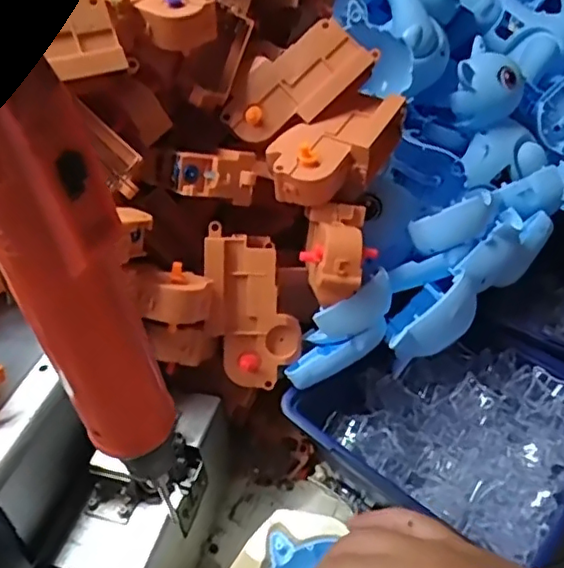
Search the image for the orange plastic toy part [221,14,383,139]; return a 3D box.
[{"bbox_3d":[0.010,-0.125,0.387,0.096,0.028,0.046,-33,86,2],"label":"orange plastic toy part"}]

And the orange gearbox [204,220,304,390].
[{"bbox_3d":[-0.021,0.013,0.375,0.051,0.099,0.028,-15,8,-9],"label":"orange gearbox"}]

